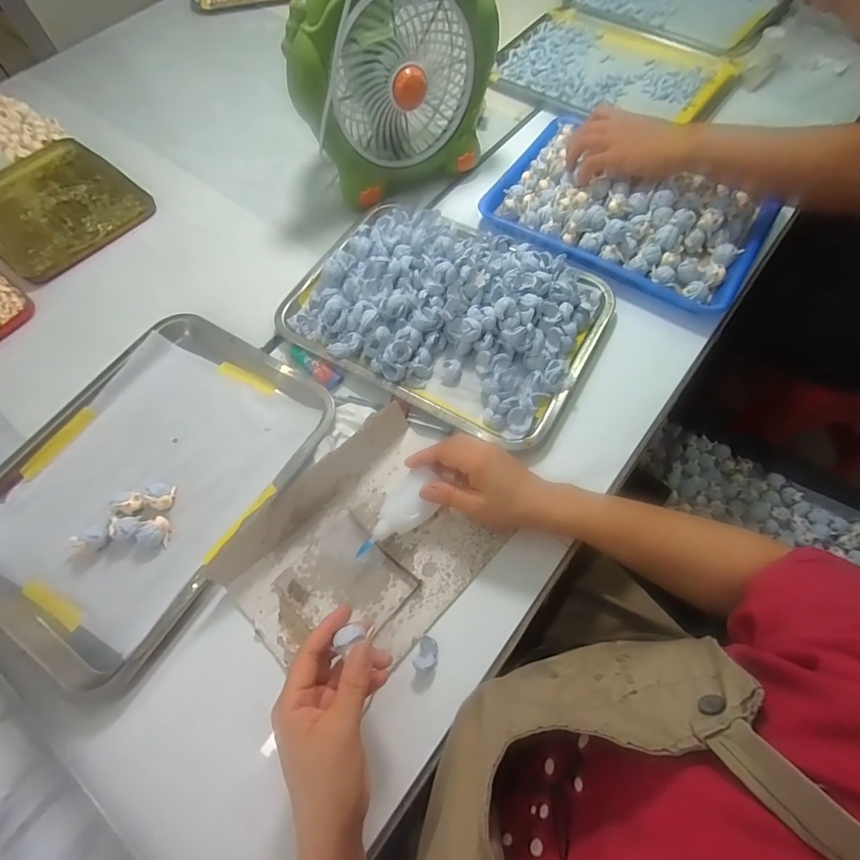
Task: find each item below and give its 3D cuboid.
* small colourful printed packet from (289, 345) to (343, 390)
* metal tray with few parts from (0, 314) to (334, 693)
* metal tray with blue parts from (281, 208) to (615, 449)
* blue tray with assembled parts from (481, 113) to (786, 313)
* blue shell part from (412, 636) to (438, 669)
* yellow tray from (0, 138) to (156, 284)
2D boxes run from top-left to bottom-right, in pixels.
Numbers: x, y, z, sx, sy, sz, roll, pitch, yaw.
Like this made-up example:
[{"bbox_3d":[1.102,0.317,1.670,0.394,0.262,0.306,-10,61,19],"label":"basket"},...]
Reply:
[{"bbox_3d":[-0.134,-0.075,0.534,0.072,0.011,0.024,36,71,17],"label":"small colourful printed packet"},{"bbox_3d":[-0.295,0.044,0.477,0.265,0.031,0.346,30,69,15],"label":"metal tray with few parts"},{"bbox_3d":[0.016,-0.154,0.532,0.345,0.042,0.255,29,69,15],"label":"metal tray with blue parts"},{"bbox_3d":[0.256,-0.295,0.594,0.335,0.039,0.246,31,69,15],"label":"blue tray with assembled parts"},{"bbox_3d":[-0.003,0.194,0.399,0.019,0.010,0.025,15,66,9],"label":"blue shell part"},{"bbox_3d":[-0.544,-0.326,0.667,0.258,0.015,0.201,37,71,18],"label":"yellow tray"}]

